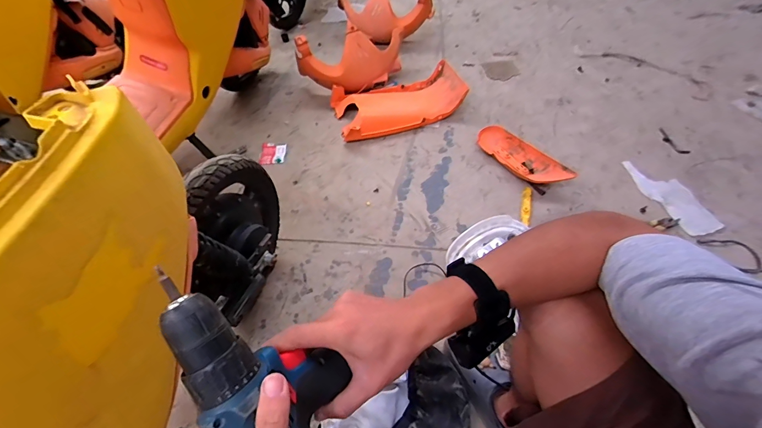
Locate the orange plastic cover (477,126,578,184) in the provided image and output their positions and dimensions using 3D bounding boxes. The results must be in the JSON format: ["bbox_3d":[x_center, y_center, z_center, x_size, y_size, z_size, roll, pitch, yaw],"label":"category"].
[{"bbox_3d":[0.444,-0.184,1.117,0.110,0.061,0.332,-28,54,-20],"label":"orange plastic cover"}]

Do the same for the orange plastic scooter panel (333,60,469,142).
[{"bbox_3d":[0.066,-0.427,1.333,0.492,0.099,0.269,-21,52,-14],"label":"orange plastic scooter panel"}]

